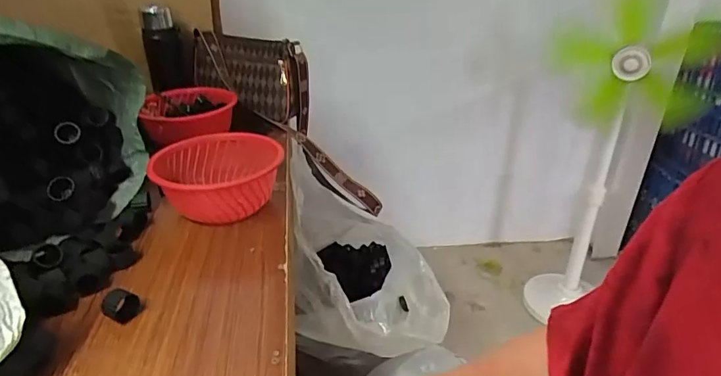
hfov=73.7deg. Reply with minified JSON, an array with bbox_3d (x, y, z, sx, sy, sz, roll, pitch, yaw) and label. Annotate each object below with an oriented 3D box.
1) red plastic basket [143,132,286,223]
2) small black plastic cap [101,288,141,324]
[{"bbox_3d":[-0.208,-0.007,0.707,0.175,0.084,0.173,-3,29,-6],"label":"red plastic basket"},{"bbox_3d":[-0.254,0.124,0.509,0.030,0.027,0.023,8,29,18],"label":"small black plastic cap"}]

